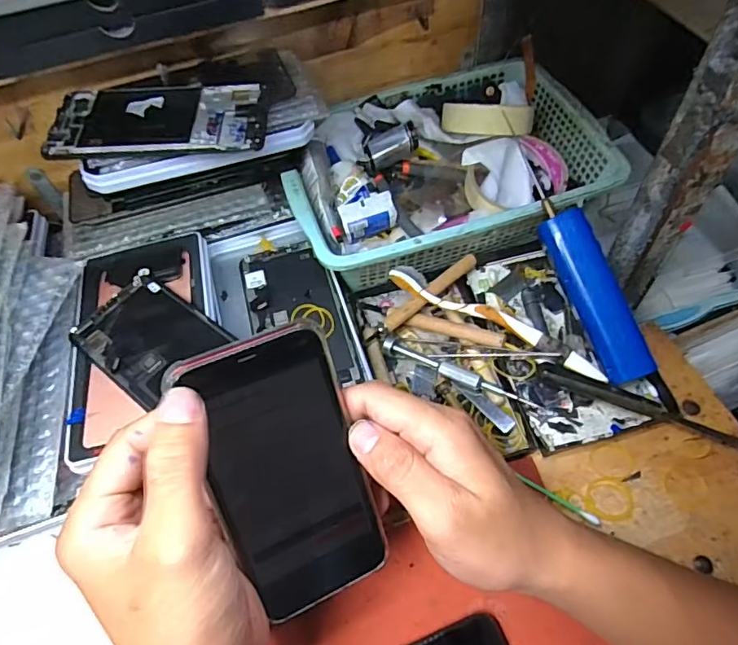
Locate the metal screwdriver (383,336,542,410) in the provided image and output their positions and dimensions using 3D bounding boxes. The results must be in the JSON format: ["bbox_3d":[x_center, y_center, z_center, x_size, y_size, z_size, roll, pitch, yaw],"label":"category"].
[{"bbox_3d":[0.068,0.039,0.386,0.123,0.012,0.013,23,63,18],"label":"metal screwdriver"}]

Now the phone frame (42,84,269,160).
[{"bbox_3d":[-0.152,-0.150,0.372,0.152,0.009,0.073,-6,58,1],"label":"phone frame"}]

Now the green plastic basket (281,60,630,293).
[{"bbox_3d":[0.064,-0.138,0.466,0.271,0.068,0.191,-17,57,-5],"label":"green plastic basket"}]

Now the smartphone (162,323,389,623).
[{"bbox_3d":[-0.039,0.077,0.257,0.072,0.148,0.006,-21,17,-17],"label":"smartphone"}]

